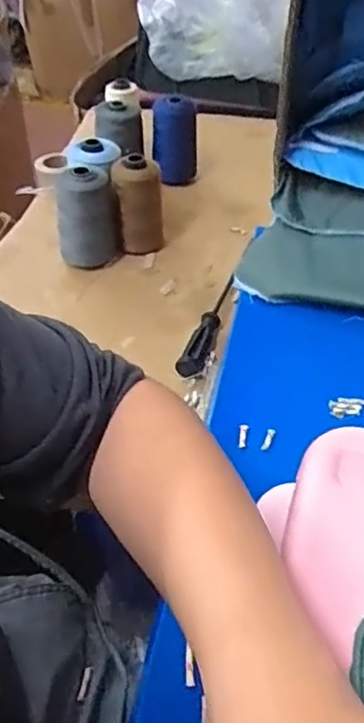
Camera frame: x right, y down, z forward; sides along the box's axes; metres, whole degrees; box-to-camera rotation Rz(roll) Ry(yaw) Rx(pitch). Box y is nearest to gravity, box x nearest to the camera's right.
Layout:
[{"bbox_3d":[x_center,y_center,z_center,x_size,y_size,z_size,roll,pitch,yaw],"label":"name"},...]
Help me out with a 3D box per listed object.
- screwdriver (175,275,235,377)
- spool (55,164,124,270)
[{"bbox_3d":[0.030,-0.035,0.665,0.027,0.028,0.154,12,49,14],"label":"screwdriver"},{"bbox_3d":[-0.116,-0.175,0.725,0.072,0.118,0.066,-1,47,2],"label":"spool"}]

